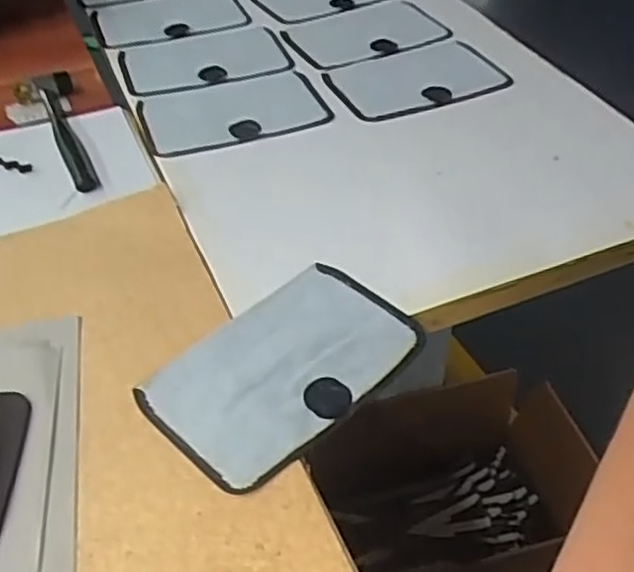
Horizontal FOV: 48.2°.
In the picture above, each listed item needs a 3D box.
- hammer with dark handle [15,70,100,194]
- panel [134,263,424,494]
[{"bbox_3d":[-0.304,-0.185,0.831,0.065,0.020,0.233,-17,47,-17],"label":"hammer with dark handle"},{"bbox_3d":[-0.025,0.063,0.590,0.136,0.011,0.224,35,54,30],"label":"panel"}]

